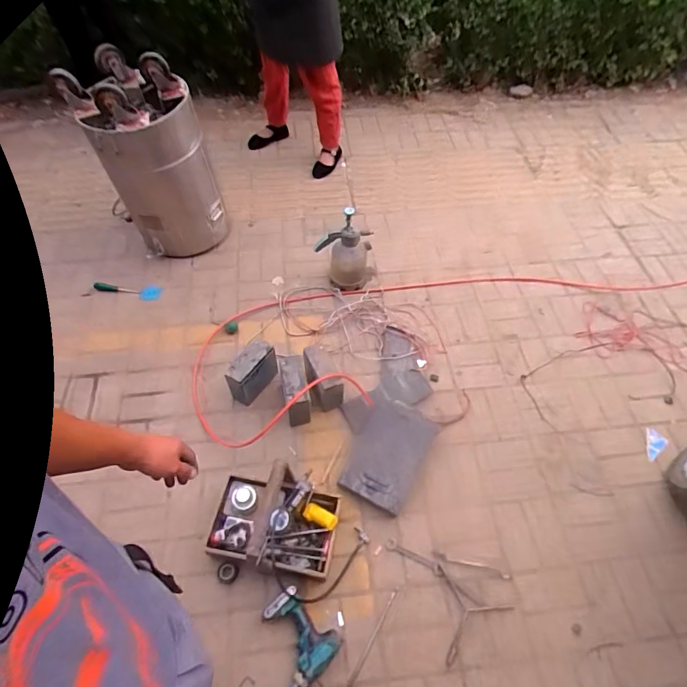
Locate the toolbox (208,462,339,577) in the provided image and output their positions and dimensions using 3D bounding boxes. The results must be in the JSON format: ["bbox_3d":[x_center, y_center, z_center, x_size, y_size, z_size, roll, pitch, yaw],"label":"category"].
[{"bbox_3d":[-0.200,0.482,1.235,0.356,0.262,0.257,13,56,7],"label":"toolbox"}]

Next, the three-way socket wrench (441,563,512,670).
[{"bbox_3d":[0.318,0.722,1.238,0.233,0.019,0.193,-29,61,-20],"label":"three-way socket wrench"}]

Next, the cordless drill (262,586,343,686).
[{"bbox_3d":[-0.134,0.773,1.153,0.202,0.071,0.191,39,63,22],"label":"cordless drill"}]

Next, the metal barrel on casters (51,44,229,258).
[{"bbox_3d":[-0.726,-0.696,1.726,0.394,0.696,0.346,-19,58,-14],"label":"metal barrel on casters"}]

